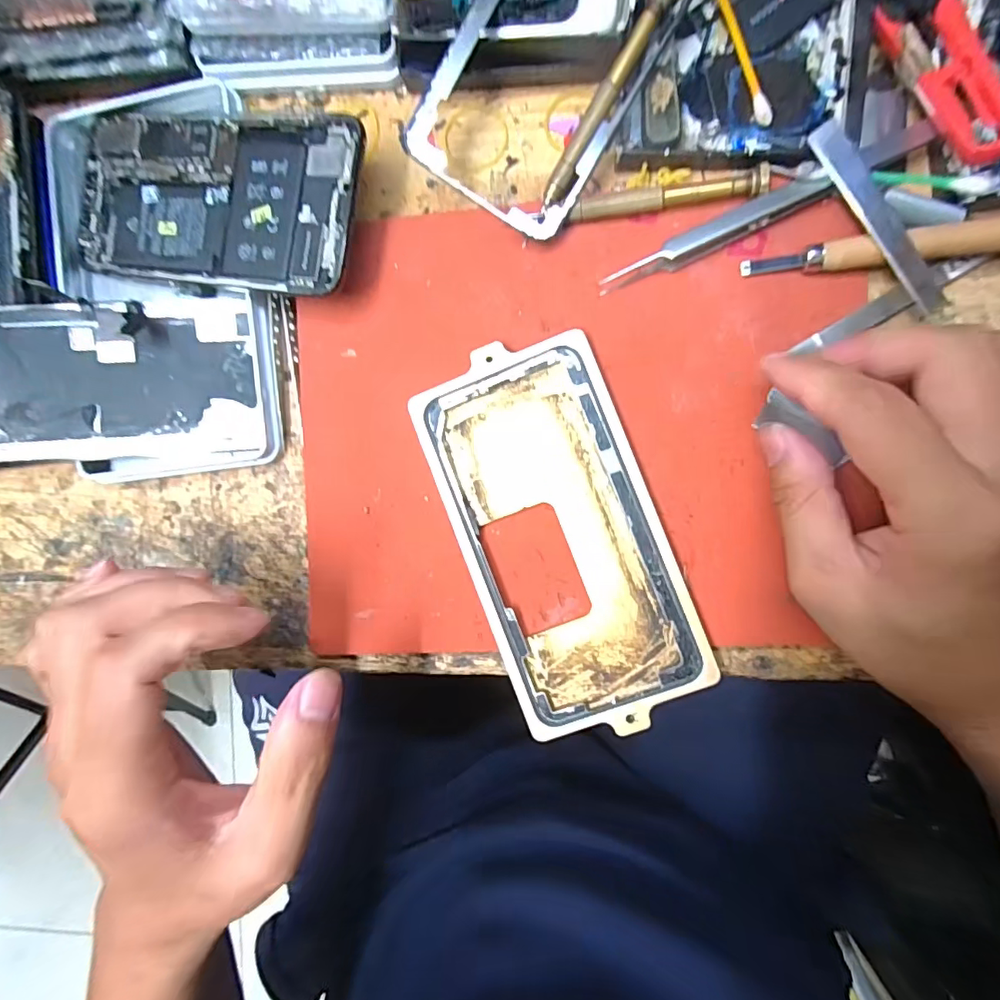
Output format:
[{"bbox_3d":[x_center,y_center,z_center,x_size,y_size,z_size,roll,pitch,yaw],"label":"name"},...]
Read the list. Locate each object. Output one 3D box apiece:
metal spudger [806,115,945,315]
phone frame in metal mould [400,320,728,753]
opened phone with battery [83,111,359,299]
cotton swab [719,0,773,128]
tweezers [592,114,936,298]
[{"bbox_3d":[0.149,-0.111,0.208,0.011,0.004,0.084,-33,90,15],"label":"metal spudger"},{"bbox_3d":[0.027,0.015,0.236,0.087,0.013,0.165,-21,89,7],"label":"phone frame in metal mould"},{"bbox_3d":[-0.132,-0.138,0.245,0.147,0.005,0.074,11,95,14],"label":"opened phone with battery"},{"bbox_3d":[0.101,-0.189,0.224,0.006,0.006,0.066,-20,90,7],"label":"cotton swab"},{"bbox_3d":[0.109,-0.121,0.221,0.138,0.015,0.011,-25,89,7],"label":"tweezers"}]

